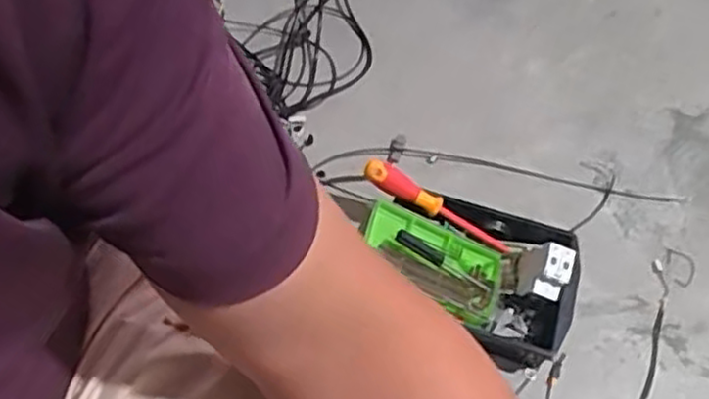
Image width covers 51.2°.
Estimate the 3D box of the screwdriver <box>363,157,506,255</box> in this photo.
[{"bbox_3d":[0.108,0.010,0.976,0.214,0.025,0.028,31,61,-9],"label":"screwdriver"}]

